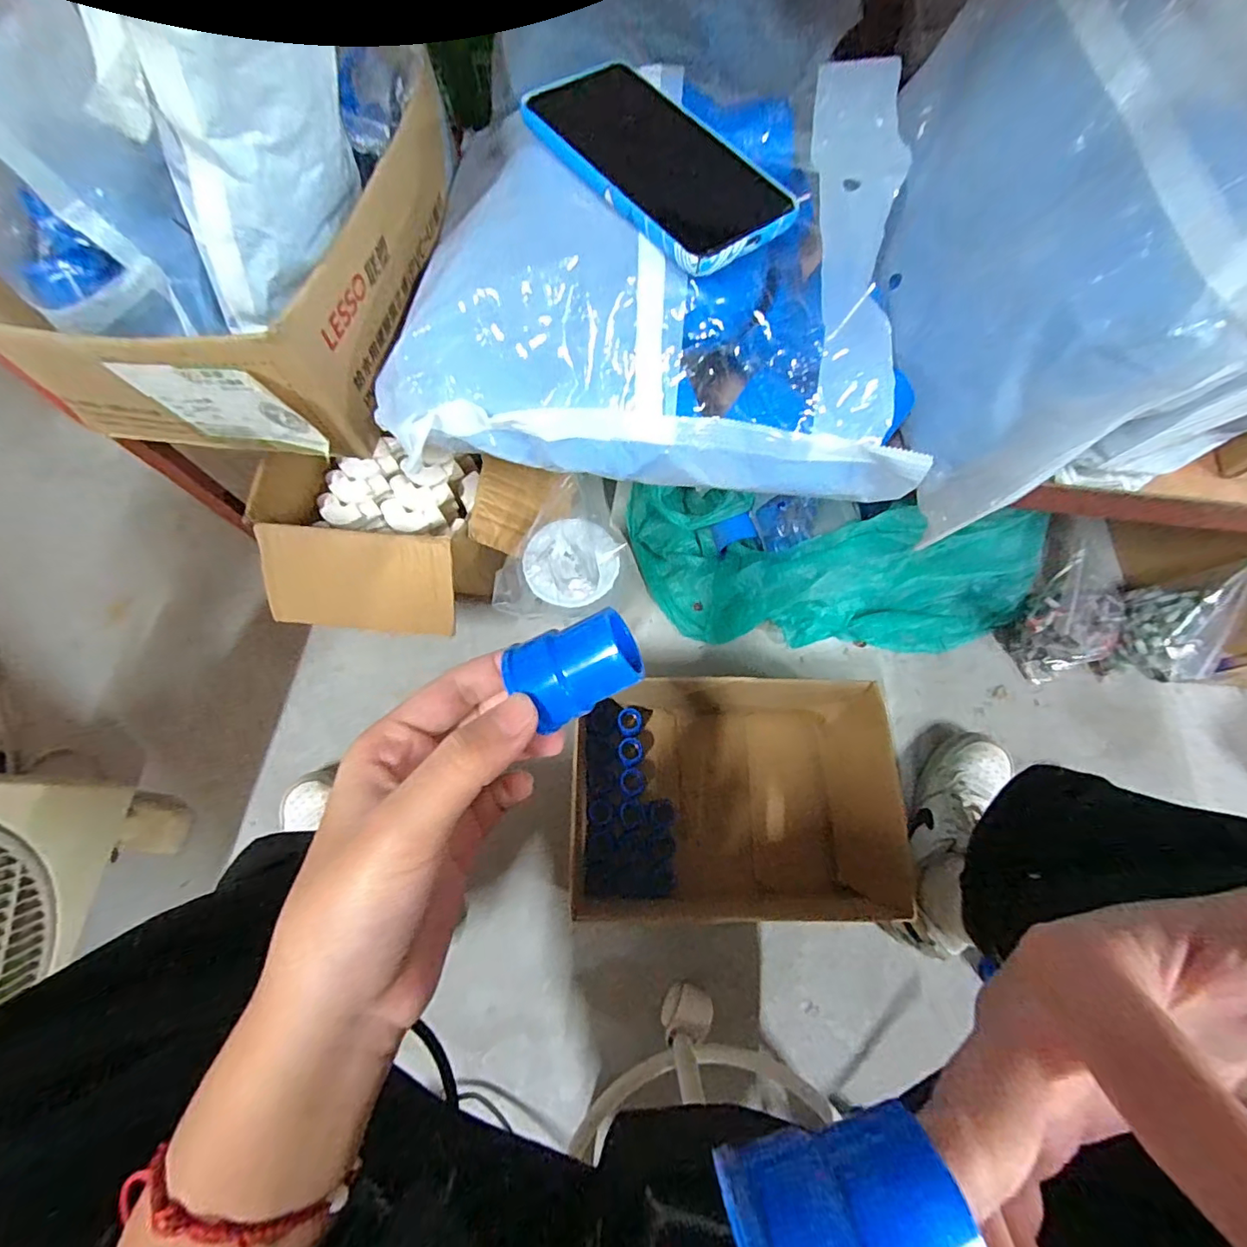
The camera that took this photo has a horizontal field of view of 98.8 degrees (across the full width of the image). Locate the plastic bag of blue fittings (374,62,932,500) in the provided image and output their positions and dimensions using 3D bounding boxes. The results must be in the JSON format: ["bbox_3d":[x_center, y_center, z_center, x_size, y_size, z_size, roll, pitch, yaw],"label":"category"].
[{"bbox_3d":[0.018,-0.202,0.324,0.306,0.095,0.224,3,71,0],"label":"plastic bag of blue fittings"}]

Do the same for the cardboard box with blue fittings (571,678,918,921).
[{"bbox_3d":[0.105,0.175,0.554,0.292,0.129,0.224,-2,72,-2],"label":"cardboard box with blue fittings"}]

